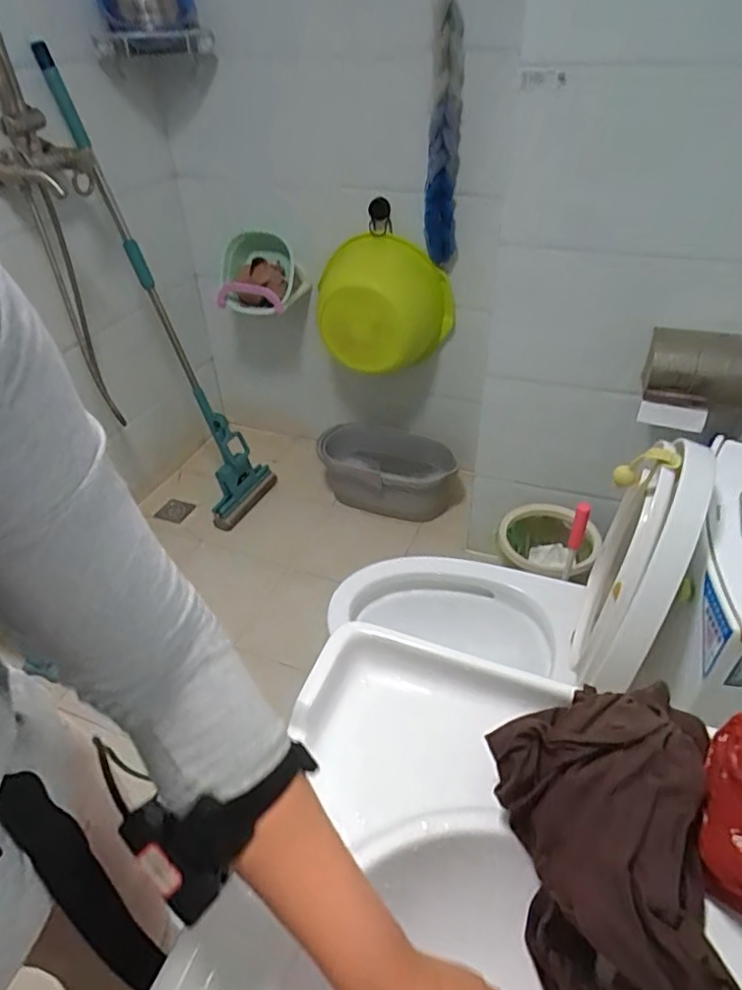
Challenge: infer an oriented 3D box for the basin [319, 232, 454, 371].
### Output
[{"bbox_3d":[0.007,-0.514,1.674,0.401,0.321,0.202,14,42,18],"label":"basin"}]

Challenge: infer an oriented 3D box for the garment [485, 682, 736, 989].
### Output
[{"bbox_3d":[0.170,0.260,0.448,0.166,0.146,0.217,5,40,9],"label":"garment"}]

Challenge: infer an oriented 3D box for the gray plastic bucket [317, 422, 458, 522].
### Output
[{"bbox_3d":[0.037,-0.068,1.892,0.467,0.186,0.230,14,42,19],"label":"gray plastic bucket"}]

